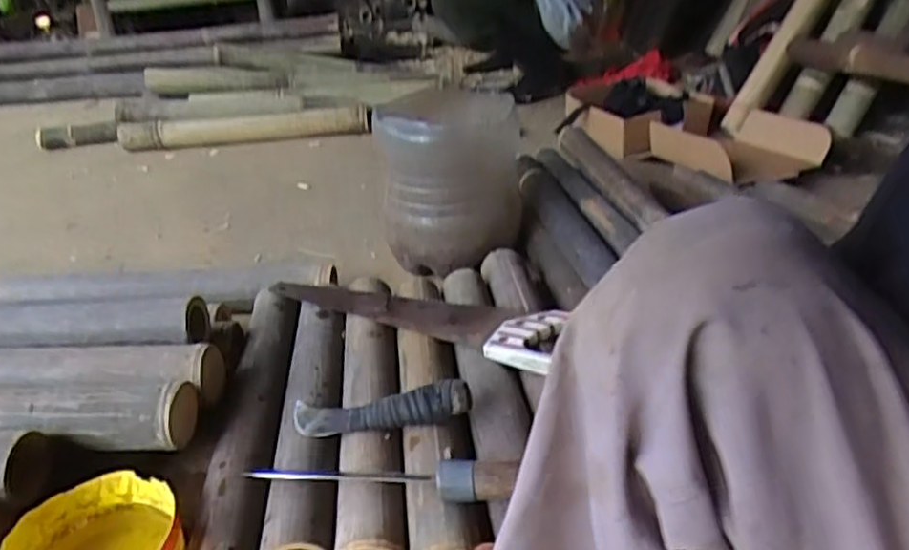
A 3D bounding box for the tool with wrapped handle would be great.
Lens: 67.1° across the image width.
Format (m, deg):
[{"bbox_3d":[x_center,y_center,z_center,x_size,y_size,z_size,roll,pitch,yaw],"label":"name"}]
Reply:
[{"bbox_3d":[-0.086,0.153,0.783,0.212,0.032,0.047,-11,28,11],"label":"tool with wrapped handle"}]

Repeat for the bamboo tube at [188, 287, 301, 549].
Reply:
[{"bbox_3d":[-0.256,0.177,0.878,0.086,0.078,0.484,-5,30,-5],"label":"bamboo tube"}]

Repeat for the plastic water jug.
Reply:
[{"bbox_3d":[-0.004,-0.163,1.177,0.195,0.264,0.207,18,37,30],"label":"plastic water jug"}]

